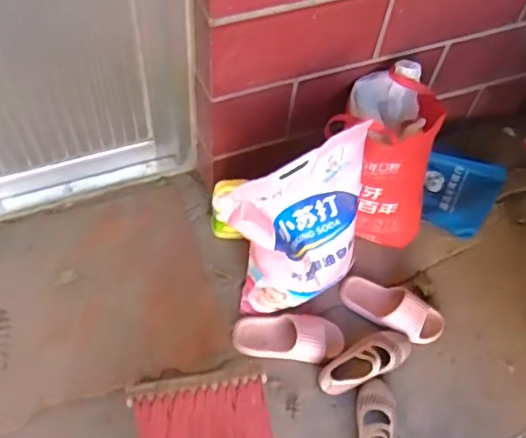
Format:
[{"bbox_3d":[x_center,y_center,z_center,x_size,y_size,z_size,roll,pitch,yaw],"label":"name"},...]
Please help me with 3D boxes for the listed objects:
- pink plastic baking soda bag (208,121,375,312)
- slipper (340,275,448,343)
[{"bbox_3d":[0.078,0.048,1.297,0.331,0.421,0.171,-19,62,-16],"label":"pink plastic baking soda bag"},{"bbox_3d":[0.319,0.223,1.451,0.263,0.055,0.101,22,60,8],"label":"slipper"}]

